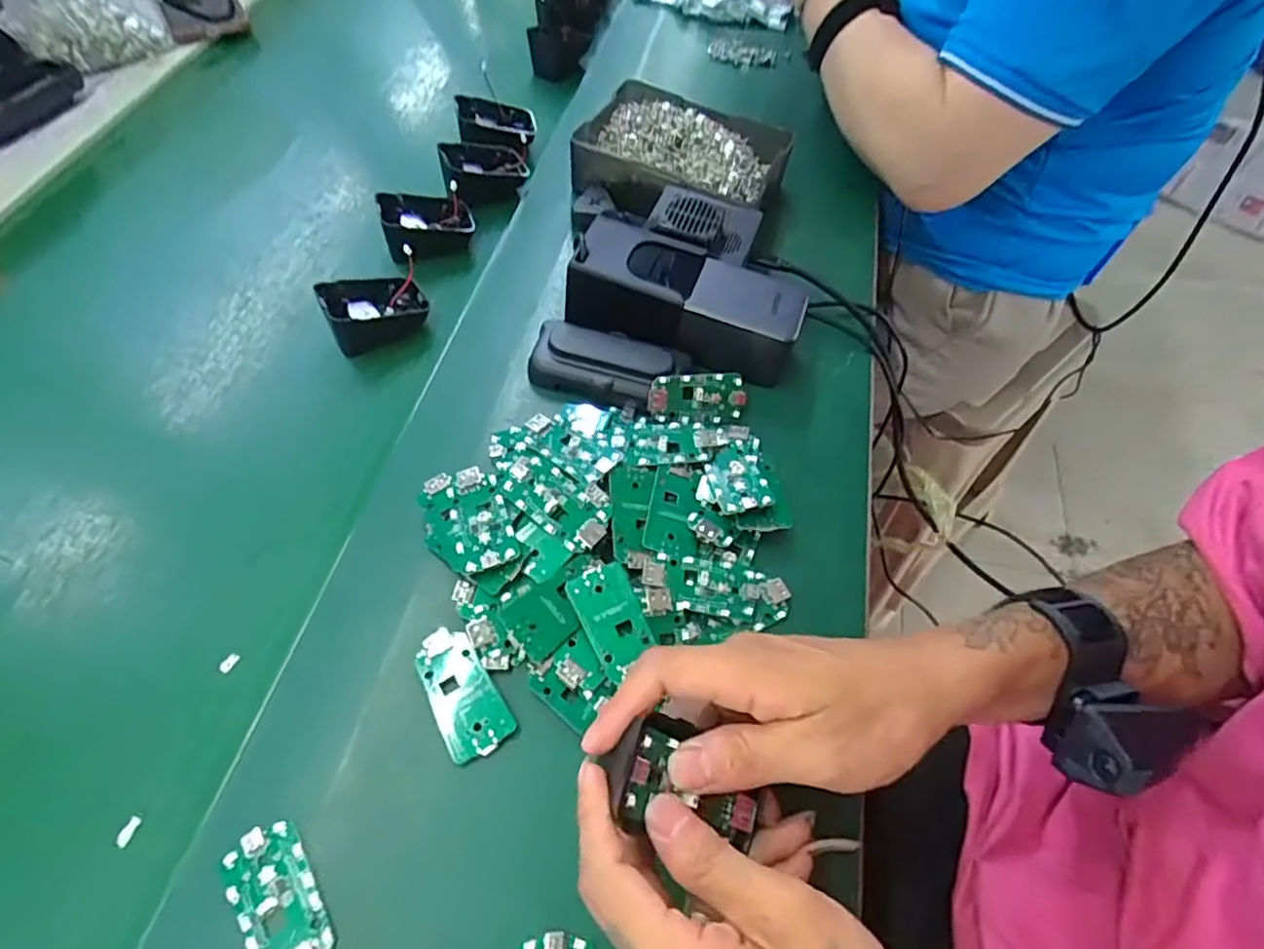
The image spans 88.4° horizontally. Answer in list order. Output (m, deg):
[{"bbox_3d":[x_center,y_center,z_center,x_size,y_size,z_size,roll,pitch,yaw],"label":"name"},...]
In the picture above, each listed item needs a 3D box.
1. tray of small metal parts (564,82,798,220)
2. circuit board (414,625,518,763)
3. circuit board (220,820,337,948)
[{"bbox_3d":[0.042,-0.262,0.547,0.165,0.047,0.134,26,60,16],"label":"tray of small metal parts"},{"bbox_3d":[-0.086,0.108,0.326,0.032,0.007,0.065,-28,61,-17],"label":"circuit board"},{"bbox_3d":[-0.152,0.183,0.278,0.033,0.008,0.062,-28,61,-17],"label":"circuit board"}]

